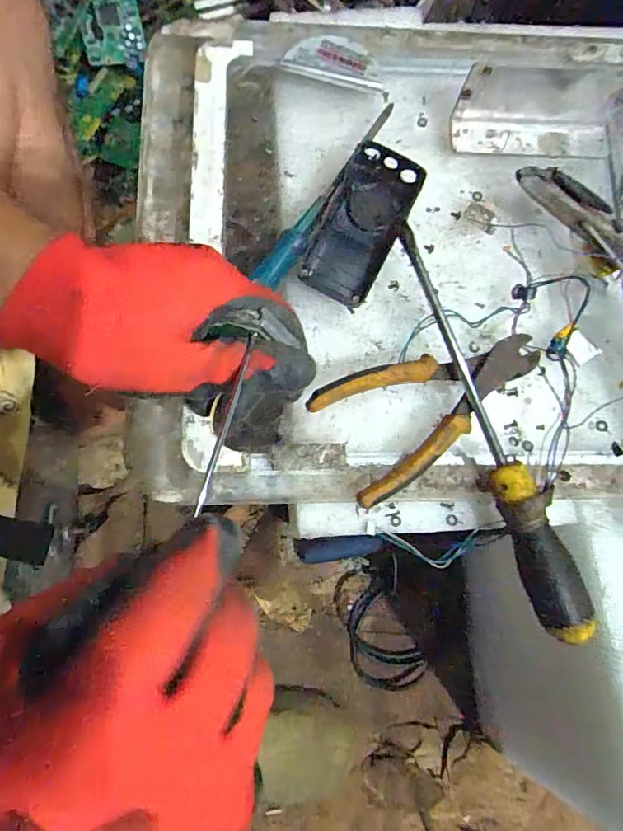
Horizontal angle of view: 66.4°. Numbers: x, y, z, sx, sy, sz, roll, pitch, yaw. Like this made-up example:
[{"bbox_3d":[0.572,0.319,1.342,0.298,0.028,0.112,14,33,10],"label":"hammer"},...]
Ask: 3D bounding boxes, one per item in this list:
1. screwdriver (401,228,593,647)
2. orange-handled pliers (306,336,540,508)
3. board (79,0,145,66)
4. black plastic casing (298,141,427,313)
[{"bbox_3d":[0.125,0.005,0.333,0.030,0.029,0.291,-18,79,-6],"label":"screwdriver"},{"bbox_3d":[0.089,-0.015,0.336,0.169,0.029,0.082,-29,81,-8],"label":"orange-handled pliers"},{"bbox_3d":[-0.281,-0.543,0.668,0.082,0.080,0.011,-7,34,-3],"label":"board"},{"bbox_3d":[0.036,-0.143,0.361,0.057,0.022,0.120,25,78,3],"label":"black plastic casing"}]

